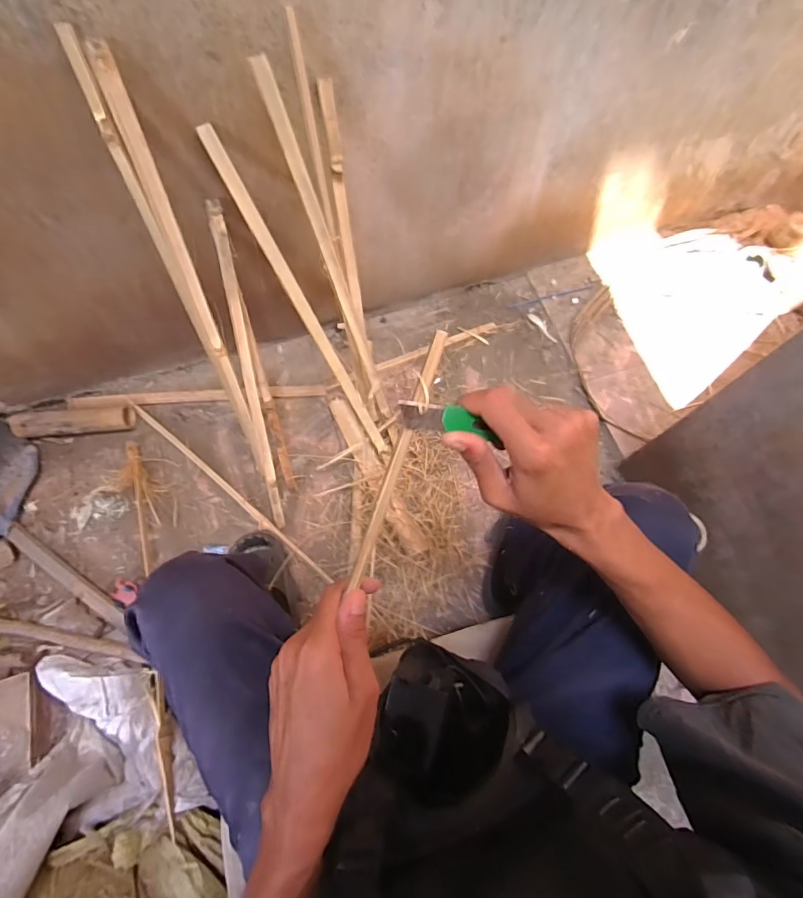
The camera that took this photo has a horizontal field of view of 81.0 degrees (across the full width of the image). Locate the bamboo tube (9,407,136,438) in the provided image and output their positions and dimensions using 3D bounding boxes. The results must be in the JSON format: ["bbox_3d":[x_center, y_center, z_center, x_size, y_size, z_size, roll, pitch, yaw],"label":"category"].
[{"bbox_3d":[-0.753,-0.066,1.078,0.259,0.061,0.063,-7,69,-4],"label":"bamboo tube"}]

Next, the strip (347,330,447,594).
[{"bbox_3d":[-0.003,0.008,0.328,0.008,0.004,0.183,21,99,7],"label":"strip"}]

